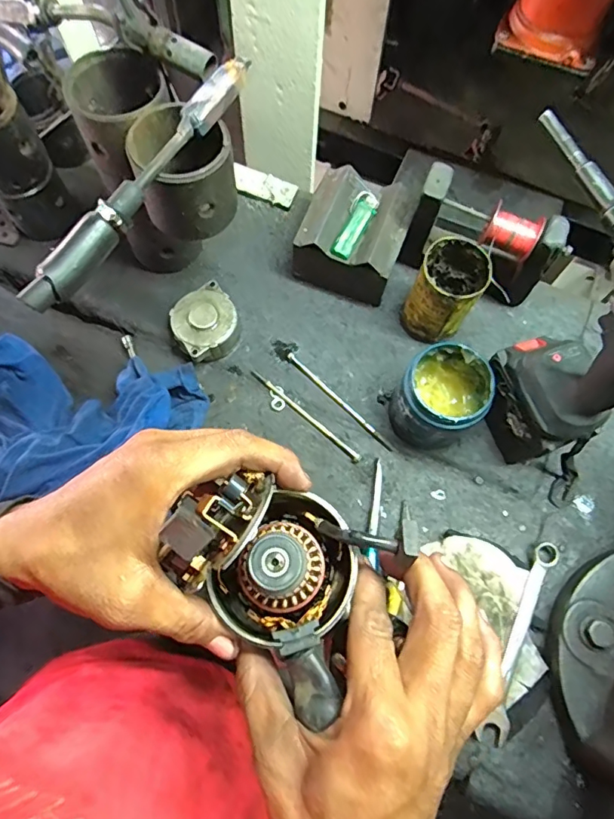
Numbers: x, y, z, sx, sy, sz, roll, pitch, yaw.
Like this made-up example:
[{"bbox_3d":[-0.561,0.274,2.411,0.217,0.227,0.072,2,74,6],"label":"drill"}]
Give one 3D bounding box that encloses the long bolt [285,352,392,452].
[{"bbox_3d":[0.038,-0.011,0.586,0.166,0.011,0.010,43,75,12],"label":"long bolt"}]

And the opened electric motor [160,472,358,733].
[{"bbox_3d":[-0.011,0.083,0.248,0.108,0.071,0.079,41,74,12],"label":"opened electric motor"}]

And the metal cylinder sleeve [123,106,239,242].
[{"bbox_3d":[-0.113,-0.217,0.459,0.089,0.081,0.090,-20,73,-8],"label":"metal cylinder sleeve"}]

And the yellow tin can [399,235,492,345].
[{"bbox_3d":[0.160,-0.133,0.581,0.071,0.114,0.074,1,71,-2],"label":"yellow tin can"}]

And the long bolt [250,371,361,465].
[{"bbox_3d":[-0.002,0.006,0.584,0.166,0.009,0.012,41,74,12],"label":"long bolt"}]

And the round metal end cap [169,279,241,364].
[{"bbox_3d":[-0.122,-0.100,0.602,0.077,0.044,0.081,1,71,-2],"label":"round metal end cap"}]

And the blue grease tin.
[{"bbox_3d":[0.142,-0.011,0.542,0.095,0.101,0.089,-39,76,-14],"label":"blue grease tin"}]

